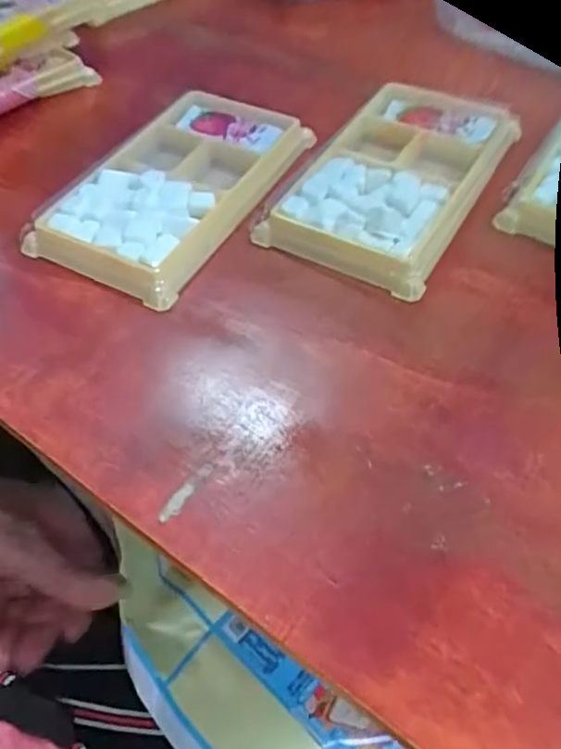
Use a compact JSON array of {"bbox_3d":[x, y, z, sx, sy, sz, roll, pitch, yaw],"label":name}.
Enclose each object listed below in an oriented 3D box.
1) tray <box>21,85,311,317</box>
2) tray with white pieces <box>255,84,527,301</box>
[{"bbox_3d":[-0.049,-0.093,0.286,0.077,0.017,0.134,23,58,20],"label":"tray"},{"bbox_3d":[0.056,-0.096,0.282,0.076,0.015,0.140,25,59,21],"label":"tray with white pieces"}]

